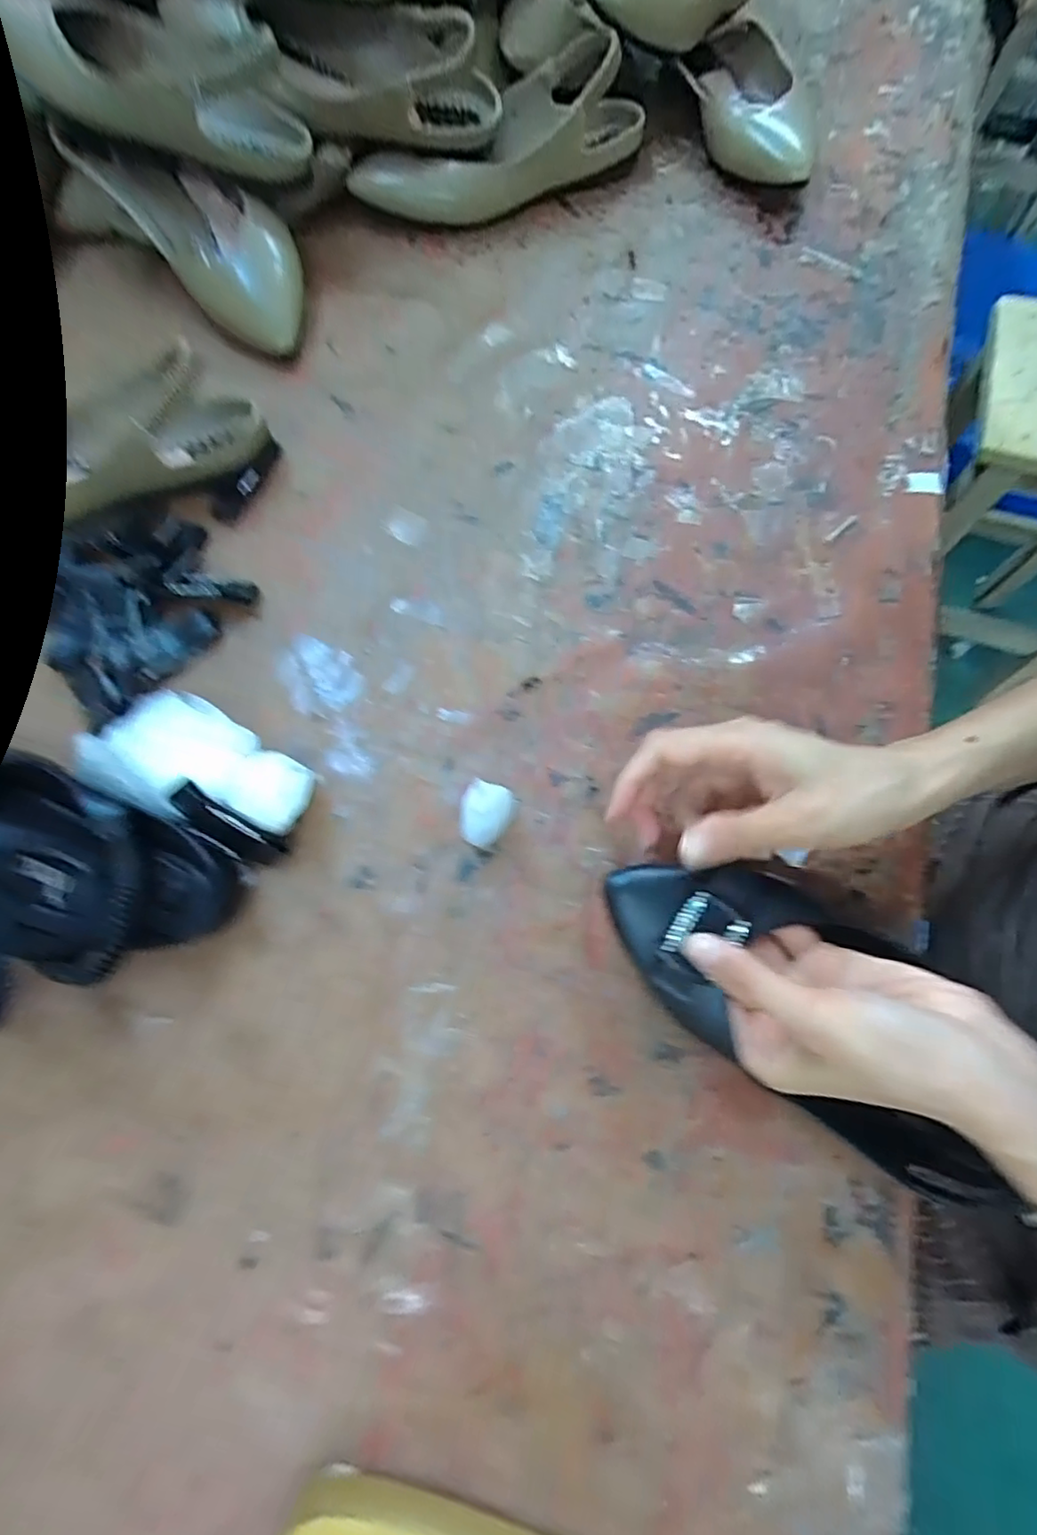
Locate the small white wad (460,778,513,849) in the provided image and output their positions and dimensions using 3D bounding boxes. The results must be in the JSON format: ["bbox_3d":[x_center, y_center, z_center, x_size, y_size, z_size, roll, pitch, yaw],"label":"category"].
[{"bbox_3d":[-0.019,0.028,0.354,0.027,0.024,0.033,17,73,7],"label":"small white wad"}]

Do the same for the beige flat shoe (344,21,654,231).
[{"bbox_3d":[-0.014,-0.503,0.503,0.244,0.062,0.081,-19,73,-5],"label":"beige flat shoe"}]

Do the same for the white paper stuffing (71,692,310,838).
[{"bbox_3d":[-0.184,-0.002,0.356,0.135,0.047,0.065,23,74,8],"label":"white paper stuffing"}]

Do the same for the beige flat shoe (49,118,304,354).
[{"bbox_3d":[-0.239,-0.411,0.481,0.217,0.058,0.087,43,78,13],"label":"beige flat shoe"}]

